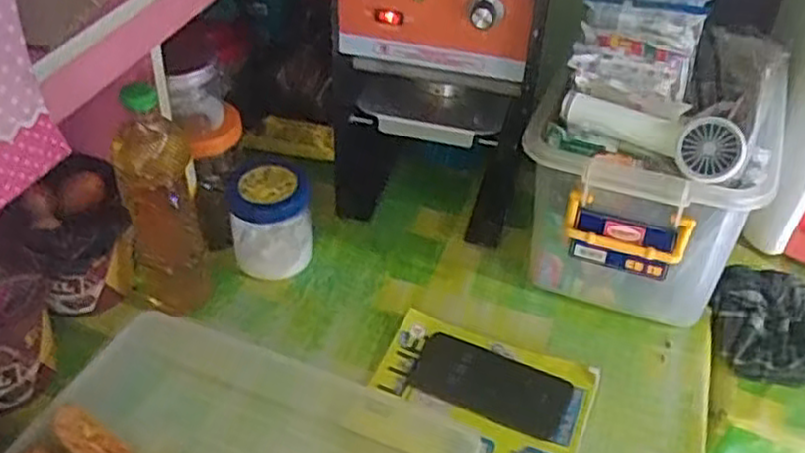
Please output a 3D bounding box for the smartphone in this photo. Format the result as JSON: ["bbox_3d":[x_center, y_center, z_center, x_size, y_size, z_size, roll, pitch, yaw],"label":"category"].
[{"bbox_3d":[0.086,0.155,0.748,0.154,0.007,0.078,20,43,19],"label":"smartphone"}]

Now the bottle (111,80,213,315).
[{"bbox_3d":[-0.245,-0.026,0.747,0.072,0.253,0.061,-15,43,-19],"label":"bottle"}]

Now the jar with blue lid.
[{"bbox_3d":[-0.149,-0.013,0.855,0.090,0.110,0.089,-1,40,-4],"label":"jar with blue lid"}]

